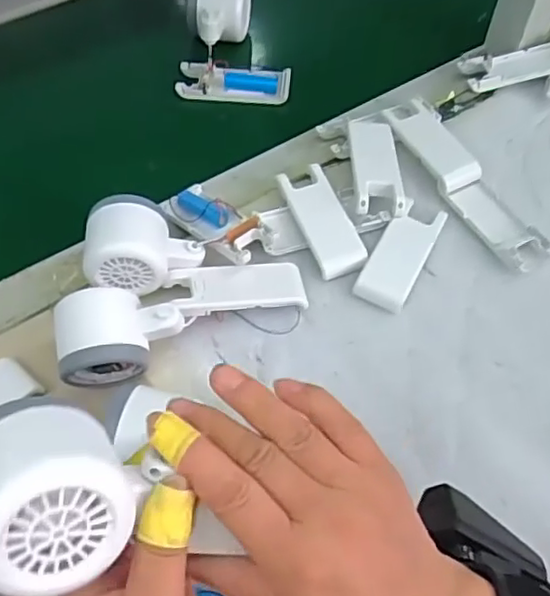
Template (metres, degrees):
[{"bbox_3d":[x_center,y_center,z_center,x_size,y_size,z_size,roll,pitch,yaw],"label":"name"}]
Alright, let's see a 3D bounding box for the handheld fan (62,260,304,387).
[{"bbox_3d":[-0.064,0.010,0.453,0.181,0.055,0.060,-16,64,-22],"label":"handheld fan"}]

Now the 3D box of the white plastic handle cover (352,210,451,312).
[{"bbox_3d":[0.098,-0.033,0.495,0.041,0.013,0.096,26,66,12],"label":"white plastic handle cover"}]

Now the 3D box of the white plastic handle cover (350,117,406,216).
[{"bbox_3d":[0.084,-0.113,0.526,0.039,0.014,0.103,-1,63,-1],"label":"white plastic handle cover"}]

